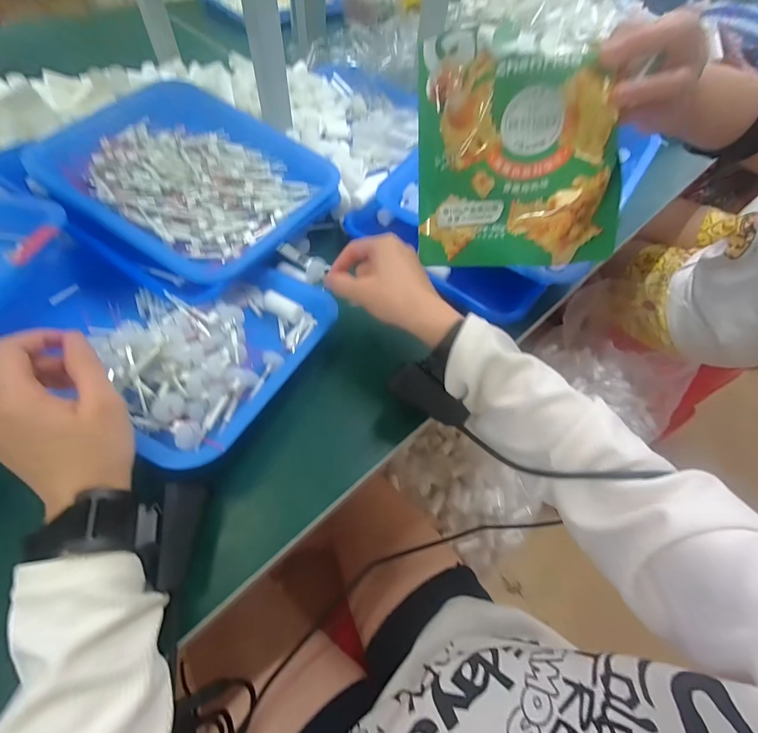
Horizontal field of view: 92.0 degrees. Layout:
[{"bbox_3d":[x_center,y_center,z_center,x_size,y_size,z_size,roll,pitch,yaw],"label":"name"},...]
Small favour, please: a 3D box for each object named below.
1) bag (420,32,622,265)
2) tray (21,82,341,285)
[{"bbox_3d":[0.106,-0.162,0.283,0.145,0.155,0.043,8,19,27],"label":"bag"},{"bbox_3d":[-0.211,-0.223,0.415,0.283,0.049,0.232,30,60,14],"label":"tray"}]

